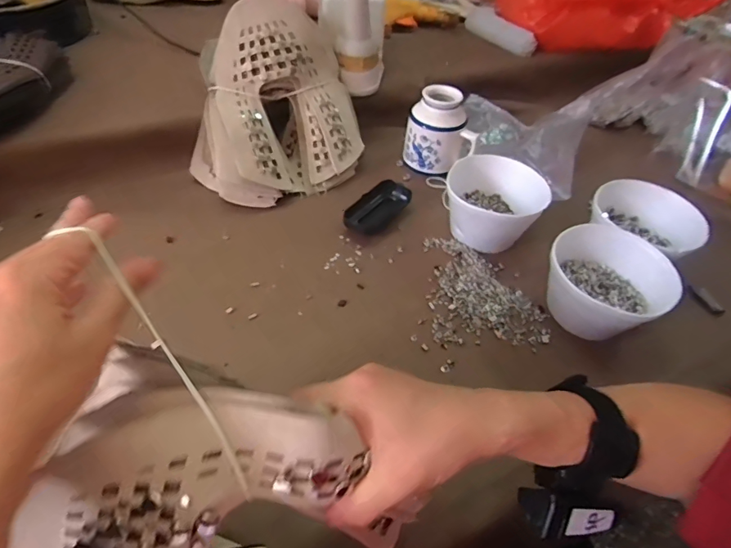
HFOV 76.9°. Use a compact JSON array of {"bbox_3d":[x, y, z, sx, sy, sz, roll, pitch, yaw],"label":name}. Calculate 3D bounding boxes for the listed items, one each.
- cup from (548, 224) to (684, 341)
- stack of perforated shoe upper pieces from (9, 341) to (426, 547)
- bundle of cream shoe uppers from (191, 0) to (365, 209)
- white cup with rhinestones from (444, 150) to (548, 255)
[{"bbox_3d":[0.269,0.017,0.528,0.124,0.087,0.122,3,47,-3],"label":"cup"},{"bbox_3d":[-0.084,0.162,0.276,0.201,0.163,0.140,16,48,9],"label":"stack of perforated shoe upper pieces"},{"bbox_3d":[-0.123,-0.244,0.676,0.242,0.277,0.095,-8,9,-28],"label":"bundle of cream shoe uppers"},{"bbox_3d":[0.169,-0.089,0.618,0.121,0.085,0.116,3,47,-3],"label":"white cup with rhinestones"}]

